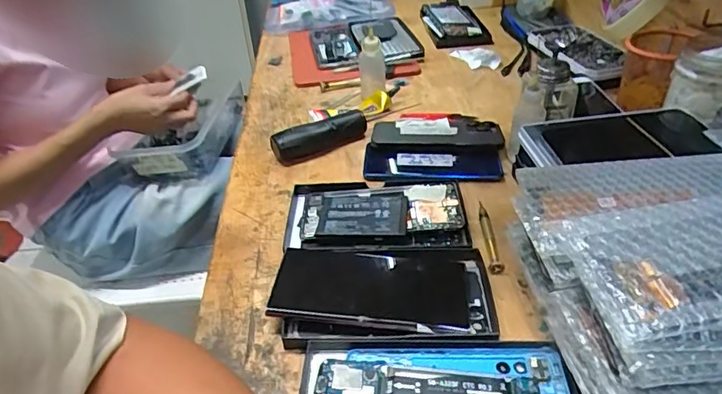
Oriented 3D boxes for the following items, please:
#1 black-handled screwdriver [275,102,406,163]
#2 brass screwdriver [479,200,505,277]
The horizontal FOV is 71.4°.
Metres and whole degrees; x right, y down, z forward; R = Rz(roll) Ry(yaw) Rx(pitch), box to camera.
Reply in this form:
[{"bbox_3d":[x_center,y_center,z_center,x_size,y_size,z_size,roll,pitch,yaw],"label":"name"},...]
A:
[{"bbox_3d":[-0.017,-0.097,0.643,0.204,0.037,0.033,-23,41,-23],"label":"black-handled screwdriver"},{"bbox_3d":[0.126,0.037,0.491,0.014,0.008,0.100,-1,38,5],"label":"brass screwdriver"}]

